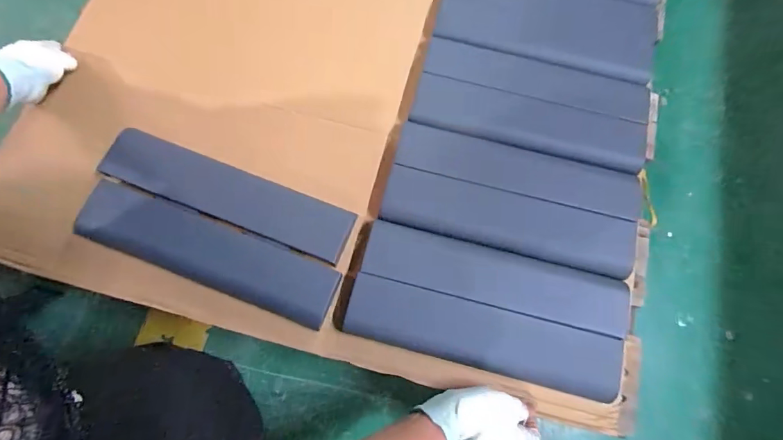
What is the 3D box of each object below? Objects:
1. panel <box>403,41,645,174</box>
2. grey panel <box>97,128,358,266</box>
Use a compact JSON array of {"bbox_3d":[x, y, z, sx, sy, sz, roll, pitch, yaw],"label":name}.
[{"bbox_3d":[0.201,-0.166,0.583,0.322,0.018,0.146,13,72,4],"label":"panel"},{"bbox_3d":[-0.206,-0.034,0.522,0.317,0.024,0.072,20,73,6],"label":"grey panel"}]

